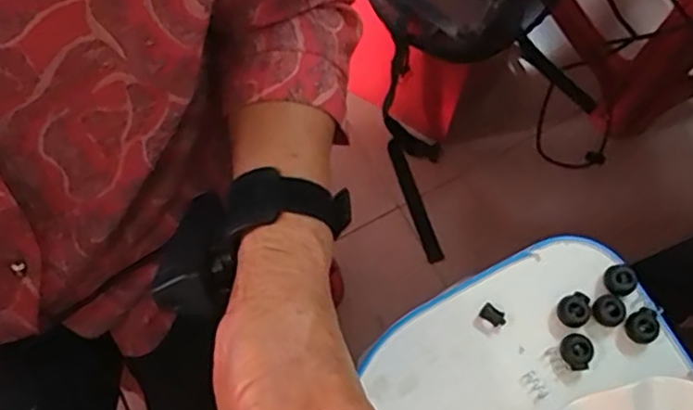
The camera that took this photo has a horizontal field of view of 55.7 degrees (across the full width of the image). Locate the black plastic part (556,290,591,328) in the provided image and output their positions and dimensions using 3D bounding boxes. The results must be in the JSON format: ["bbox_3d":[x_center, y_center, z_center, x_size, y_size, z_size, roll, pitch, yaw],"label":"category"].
[{"bbox_3d":[0.130,0.060,0.372,0.018,0.011,0.017,0,74,1],"label":"black plastic part"}]

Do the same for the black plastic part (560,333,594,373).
[{"bbox_3d":[0.129,0.083,0.366,0.015,0.011,0.020,-25,75,-6],"label":"black plastic part"}]

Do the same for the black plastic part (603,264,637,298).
[{"bbox_3d":[0.157,0.044,0.377,0.015,0.011,0.018,-22,75,-5],"label":"black plastic part"}]

